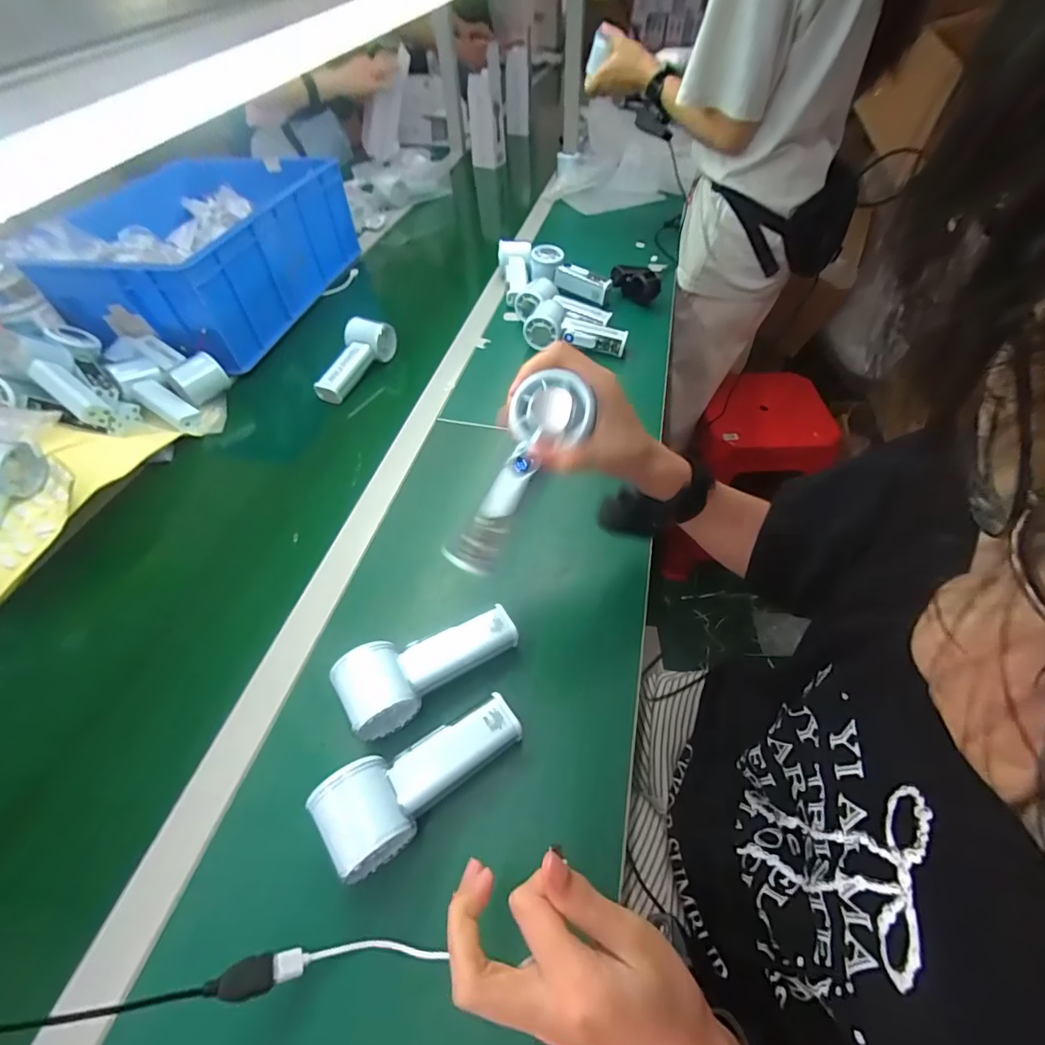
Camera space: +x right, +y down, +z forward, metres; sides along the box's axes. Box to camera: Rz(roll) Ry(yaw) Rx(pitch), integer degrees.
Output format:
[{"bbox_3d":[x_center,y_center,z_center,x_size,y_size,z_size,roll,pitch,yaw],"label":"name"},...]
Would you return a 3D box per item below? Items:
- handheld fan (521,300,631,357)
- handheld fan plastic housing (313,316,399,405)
[{"bbox_3d":[0.082,-0.292,0.721,0.152,0.058,0.061,10,52,11],"label":"handheld fan"},{"bbox_3d":[-0.254,-0.244,0.699,0.060,0.053,0.141,20,55,18],"label":"handheld fan plastic housing"}]

